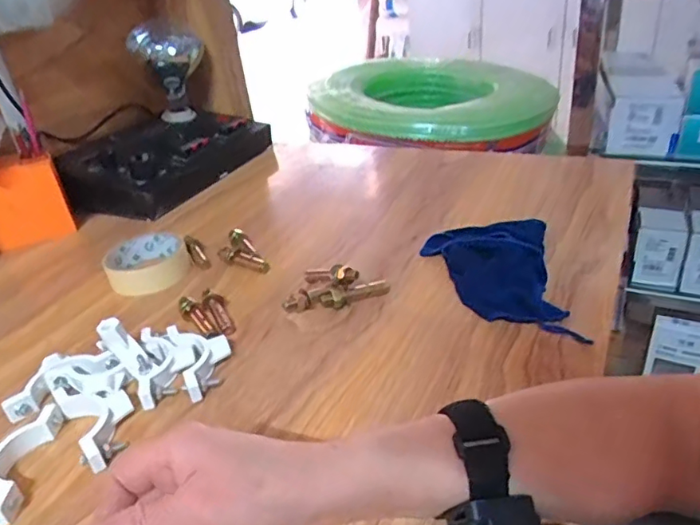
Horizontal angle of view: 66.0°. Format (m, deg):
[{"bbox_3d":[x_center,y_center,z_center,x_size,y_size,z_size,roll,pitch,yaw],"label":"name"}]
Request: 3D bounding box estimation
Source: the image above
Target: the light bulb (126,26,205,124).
[{"bbox_3d":[-0.302,-0.324,0.925,0.115,0.145,0.119,-14,31,-12],"label":"light bulb"}]

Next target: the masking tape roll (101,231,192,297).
[{"bbox_3d":[-0.221,-0.001,0.587,0.085,0.023,0.091,-20,33,-21],"label":"masking tape roll"}]

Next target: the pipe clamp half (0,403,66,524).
[{"bbox_3d":[-0.235,0.137,0.367,0.045,0.017,0.088,-8,30,-1],"label":"pipe clamp half"}]

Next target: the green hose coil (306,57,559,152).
[{"bbox_3d":[0.167,-0.323,1.119,0.469,0.106,0.431,7,33,22],"label":"green hose coil"}]

